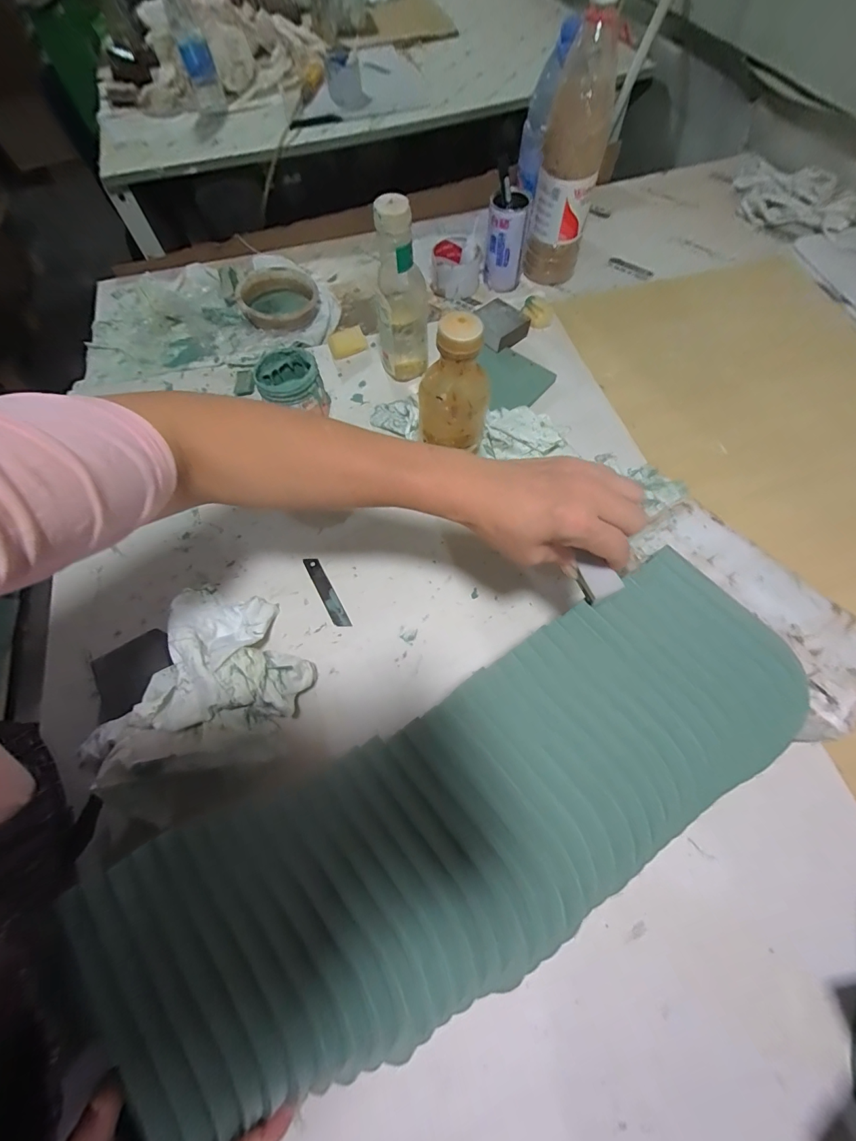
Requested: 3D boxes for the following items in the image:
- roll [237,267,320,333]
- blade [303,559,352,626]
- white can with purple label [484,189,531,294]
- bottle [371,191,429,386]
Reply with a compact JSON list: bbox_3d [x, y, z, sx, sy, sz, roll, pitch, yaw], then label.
[{"bbox_3d":[-0.245,-0.449,0.666,0.124,0.028,0.124,0,66,1],"label":"roll"},{"bbox_3d":[-0.118,0.025,0.471,0.017,0.005,0.095,-29,70,-8],"label":"blade"},{"bbox_3d":[0.126,-0.529,0.662,0.063,0.128,0.054,10,67,5],"label":"white can with purple label"},{"bbox_3d":[-0.033,-0.346,0.516,0.063,0.200,0.061,-4,66,-1],"label":"bottle"}]

